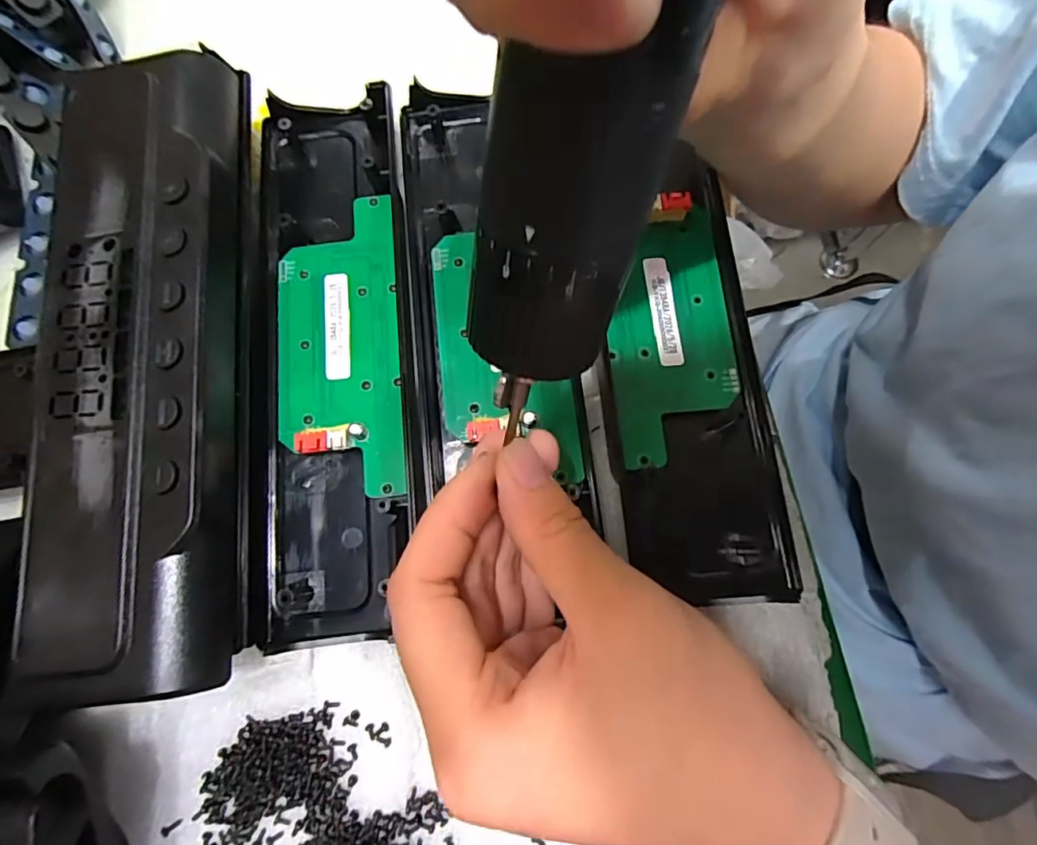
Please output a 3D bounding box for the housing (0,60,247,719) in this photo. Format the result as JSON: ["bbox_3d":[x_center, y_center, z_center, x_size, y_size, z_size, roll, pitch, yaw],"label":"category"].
[{"bbox_3d":[-0.133,-0.028,0.213,0.076,0.054,0.244,-8,75,1],"label":"housing"}]

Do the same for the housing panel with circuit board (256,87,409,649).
[{"bbox_3d":[-0.082,-0.035,0.237,0.064,0.017,0.244,-6,75,1],"label":"housing panel with circuit board"}]

